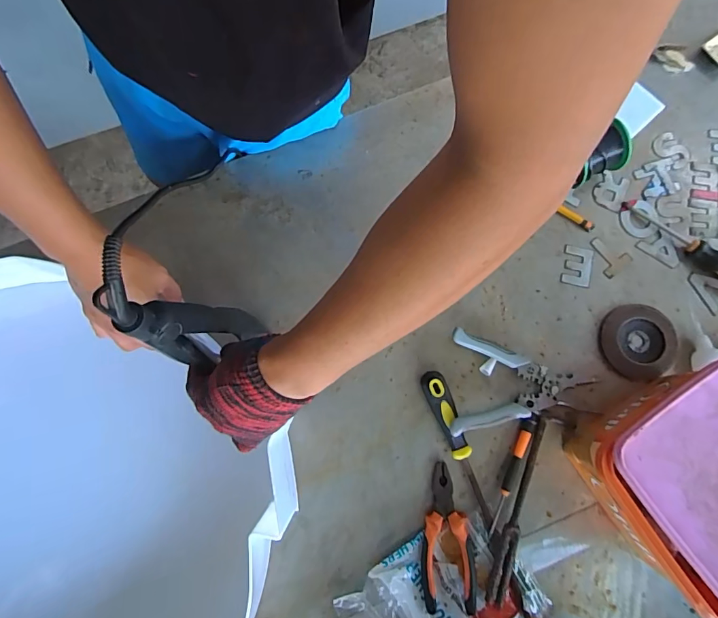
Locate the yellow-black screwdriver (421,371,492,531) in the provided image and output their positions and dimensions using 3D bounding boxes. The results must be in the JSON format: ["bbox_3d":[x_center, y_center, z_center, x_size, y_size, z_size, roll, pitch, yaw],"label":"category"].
[{"bbox_3d":[0.123,0.165,0.515,0.027,0.027,0.186,-23,81,-4],"label":"yellow-black screwdriver"}]

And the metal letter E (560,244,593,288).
[{"bbox_3d":[0.291,-0.058,0.567,0.037,0.004,0.053,11,80,2],"label":"metal letter E"}]

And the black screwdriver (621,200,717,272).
[{"bbox_3d":[0.440,-0.079,0.552,0.206,0.036,0.025,39,82,6],"label":"black screwdriver"}]

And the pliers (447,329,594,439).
[{"bbox_3d":[0.201,0.095,0.526,0.171,0.031,0.121,5,80,1],"label":"pliers"}]

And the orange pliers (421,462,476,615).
[{"bbox_3d":[0.100,0.264,0.493,0.059,0.015,0.154,-4,80,-1],"label":"orange pliers"}]

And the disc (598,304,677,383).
[{"bbox_3d":[0.358,0.043,0.544,0.092,0.009,0.093,0,80,0],"label":"disc"}]

